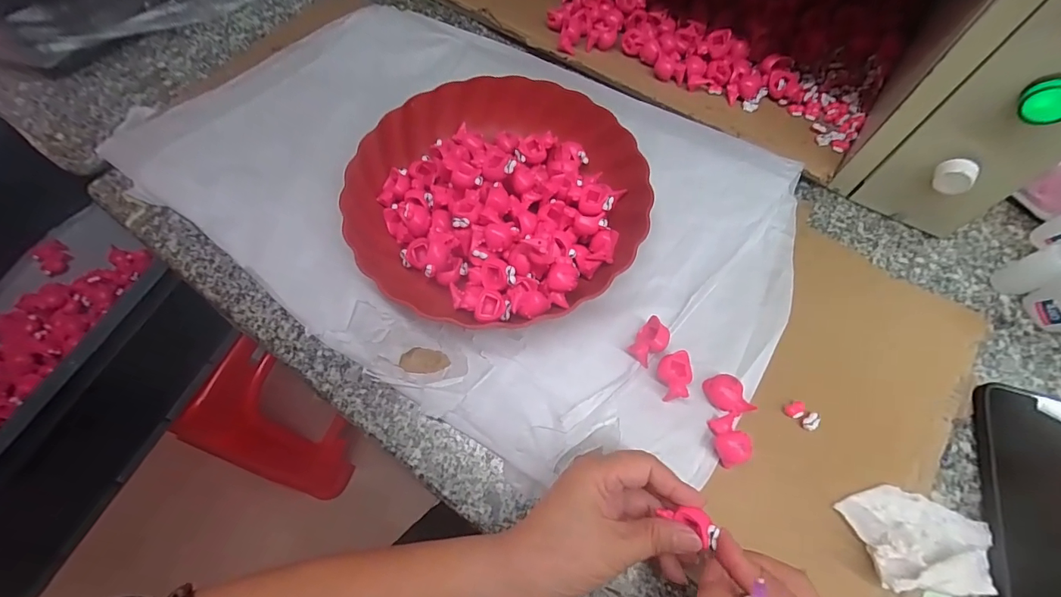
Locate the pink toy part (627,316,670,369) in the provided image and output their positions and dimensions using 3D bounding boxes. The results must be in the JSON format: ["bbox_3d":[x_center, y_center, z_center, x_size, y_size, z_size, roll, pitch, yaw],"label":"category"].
[{"bbox_3d":[0.091,0.033,0.341,0.022,0.018,0.032,34,70,13],"label":"pink toy part"}]

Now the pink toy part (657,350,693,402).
[{"bbox_3d":[0.106,0.058,0.332,0.025,0.017,0.032,-7,67,-3],"label":"pink toy part"}]

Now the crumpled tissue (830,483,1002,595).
[{"bbox_3d":[0.261,0.158,0.296,0.096,0.018,0.058,4,66,1],"label":"crumpled tissue"}]

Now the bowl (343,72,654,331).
[{"bbox_3d":[-0.028,-0.089,0.383,0.233,0.047,0.229,0,66,0],"label":"bowl"}]

